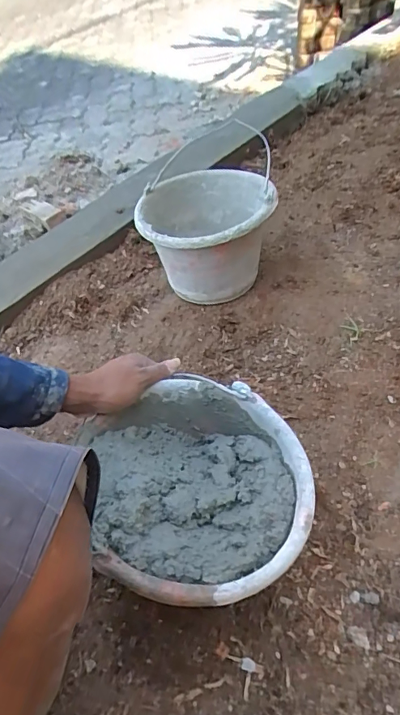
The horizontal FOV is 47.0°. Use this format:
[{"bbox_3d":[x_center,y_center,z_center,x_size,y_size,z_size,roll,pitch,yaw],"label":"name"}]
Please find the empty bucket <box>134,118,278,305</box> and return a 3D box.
[{"bbox_3d":[0.015,-0.216,0.816,0.218,0.174,0.250,-7,50,1],"label":"empty bucket"}]

